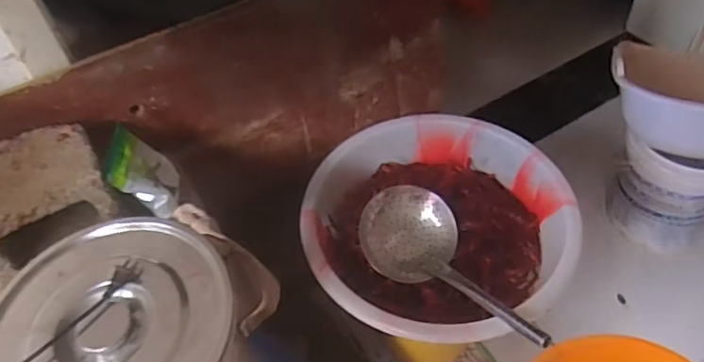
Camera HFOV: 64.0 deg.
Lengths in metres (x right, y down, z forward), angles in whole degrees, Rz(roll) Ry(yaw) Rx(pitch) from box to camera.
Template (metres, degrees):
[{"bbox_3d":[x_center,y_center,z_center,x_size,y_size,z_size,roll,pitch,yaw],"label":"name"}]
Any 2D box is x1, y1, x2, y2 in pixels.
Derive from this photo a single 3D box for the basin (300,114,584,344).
[{"bbox_3d":[0.172,0.096,1.160,0.515,0.172,0.535,-3,49,4],"label":"basin"}]

